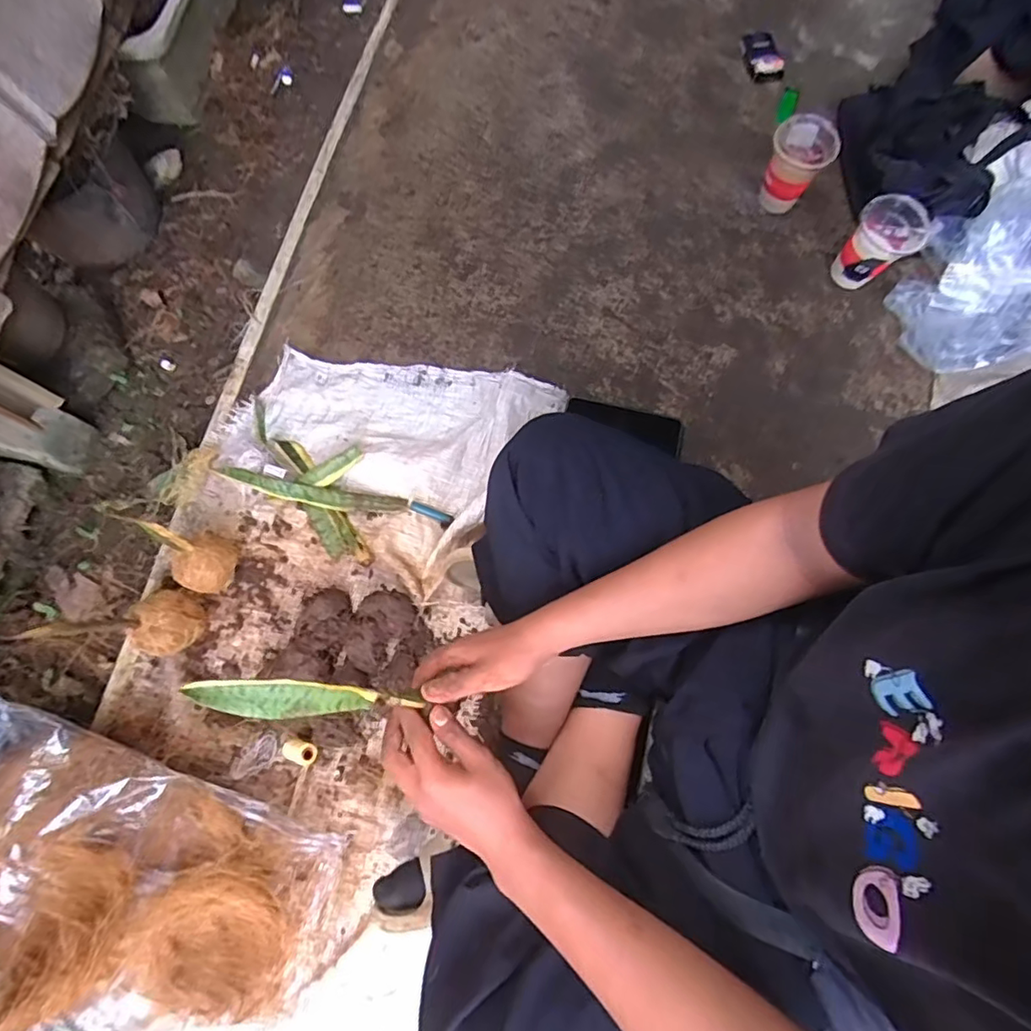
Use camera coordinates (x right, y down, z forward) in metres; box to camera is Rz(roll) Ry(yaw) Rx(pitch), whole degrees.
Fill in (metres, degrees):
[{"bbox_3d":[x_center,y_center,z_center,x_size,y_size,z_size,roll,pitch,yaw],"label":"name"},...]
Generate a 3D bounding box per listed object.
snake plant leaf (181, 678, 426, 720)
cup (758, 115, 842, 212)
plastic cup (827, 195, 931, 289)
[{"bbox_3d":[-0.154,0.143,0.432,0.175,0.021,0.028,13,73,-29],"label":"snake plant leaf"},{"bbox_3d":[0.434,-0.543,0.874,0.092,0.117,0.096,20,75,6],"label":"cup"},{"bbox_3d":[0.540,-0.401,0.830,0.089,0.105,0.096,0,74,1],"label":"plastic cup"}]

